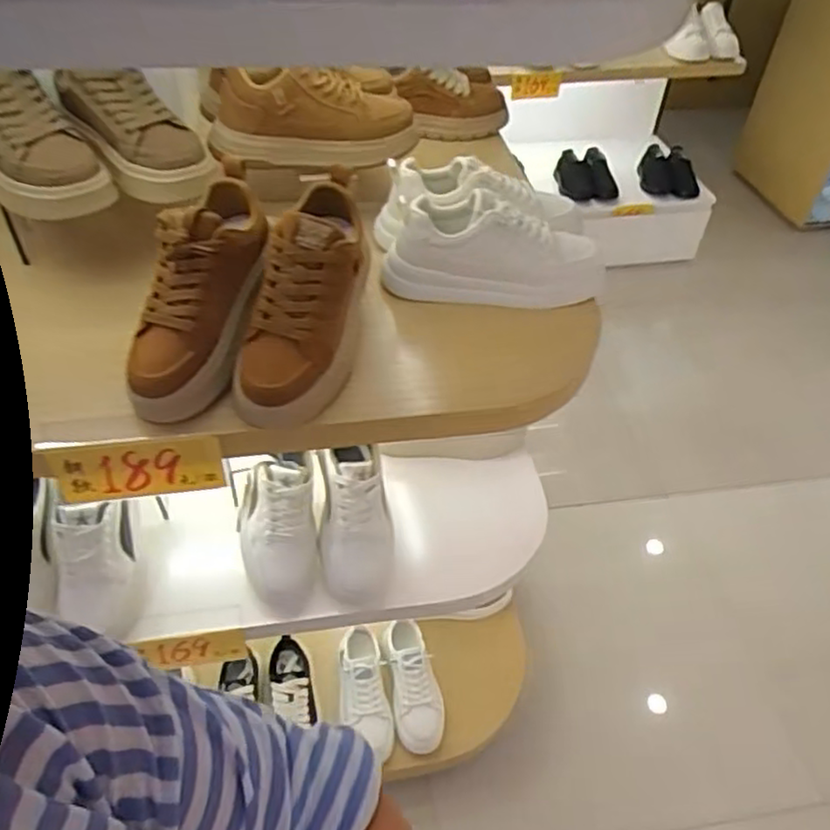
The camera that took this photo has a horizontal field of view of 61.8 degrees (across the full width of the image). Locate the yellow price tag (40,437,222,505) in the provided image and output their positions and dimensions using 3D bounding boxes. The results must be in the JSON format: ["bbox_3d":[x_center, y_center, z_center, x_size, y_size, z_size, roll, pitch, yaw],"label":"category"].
[{"bbox_3d":[-0.276,0.058,0.699,0.159,0.075,0.007,-5,40,-6],"label":"yellow price tag"}]

